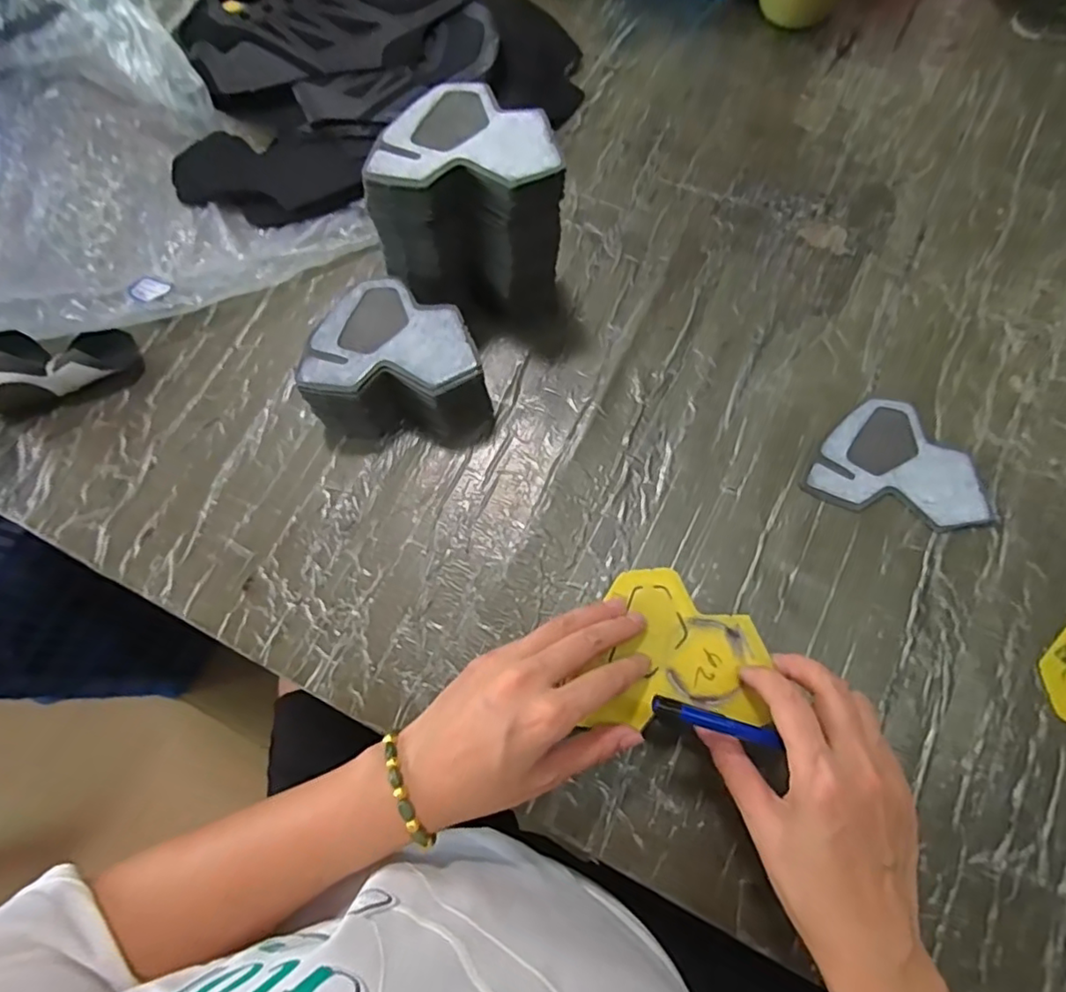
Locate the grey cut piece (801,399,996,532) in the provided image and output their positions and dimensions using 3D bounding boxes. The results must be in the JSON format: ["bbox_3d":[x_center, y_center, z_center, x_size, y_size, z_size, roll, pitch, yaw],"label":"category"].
[{"bbox_3d":[0.273,-0.027,0.448,0.124,0.008,0.091,14,74,7],"label":"grey cut piece"}]

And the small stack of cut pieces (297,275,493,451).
[{"bbox_3d":[-0.097,-0.100,0.454,0.126,0.060,0.102,3,73,3],"label":"small stack of cut pieces"}]

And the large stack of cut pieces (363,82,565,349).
[{"bbox_3d":[-0.038,-0.198,0.446,0.119,0.132,0.110,30,76,11],"label":"large stack of cut pieces"}]

